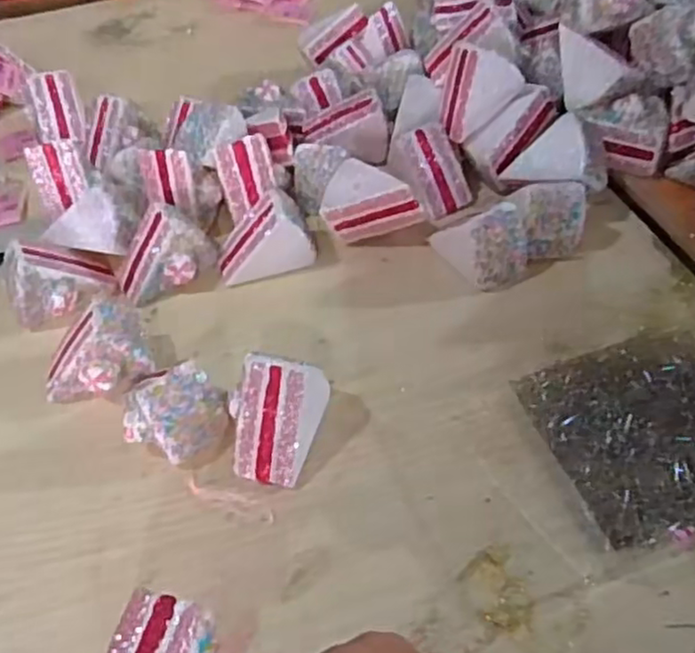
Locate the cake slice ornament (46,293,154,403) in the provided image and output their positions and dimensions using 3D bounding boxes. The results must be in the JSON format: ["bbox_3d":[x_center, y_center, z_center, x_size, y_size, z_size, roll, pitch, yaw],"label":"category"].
[{"bbox_3d":[-0.209,0.020,0.553,0.090,0.055,0.057,-20,50,-11],"label":"cake slice ornament"}]

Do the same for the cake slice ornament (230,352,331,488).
[{"bbox_3d":[-0.055,0.063,0.500,0.063,0.064,0.085,9,51,15],"label":"cake slice ornament"}]

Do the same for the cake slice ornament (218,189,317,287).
[{"bbox_3d":[-0.078,-0.083,0.634,0.093,0.061,0.062,-10,49,-2],"label":"cake slice ornament"}]

